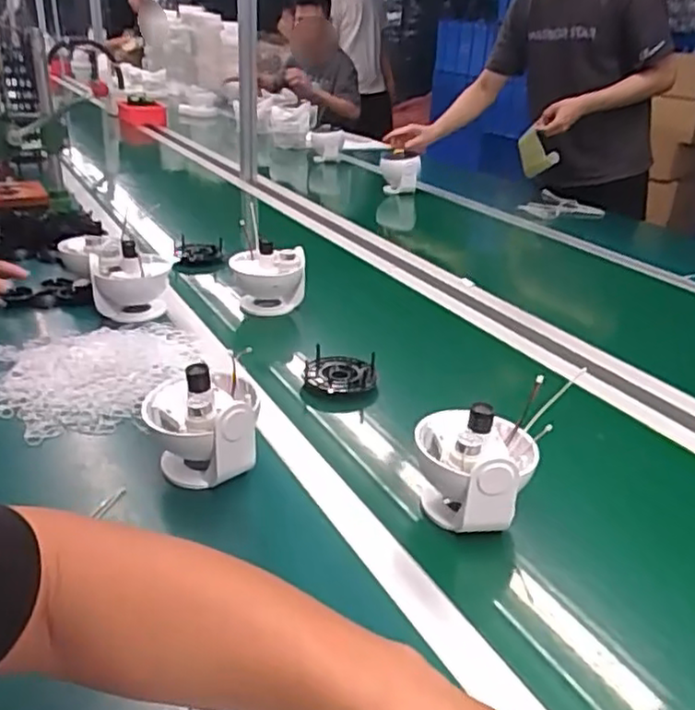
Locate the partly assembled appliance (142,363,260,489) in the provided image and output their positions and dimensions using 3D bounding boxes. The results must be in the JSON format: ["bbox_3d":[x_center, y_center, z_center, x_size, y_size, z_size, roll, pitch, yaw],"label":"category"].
[{"bbox_3d":[-0.152,0.068,0.702,0.111,0.109,0.115,-4,27,-12],"label":"partly assembled appliance"}]

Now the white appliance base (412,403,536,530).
[{"bbox_3d":[0.124,0.110,0.667,0.117,0.108,0.116,7,27,10],"label":"white appliance base"}]

